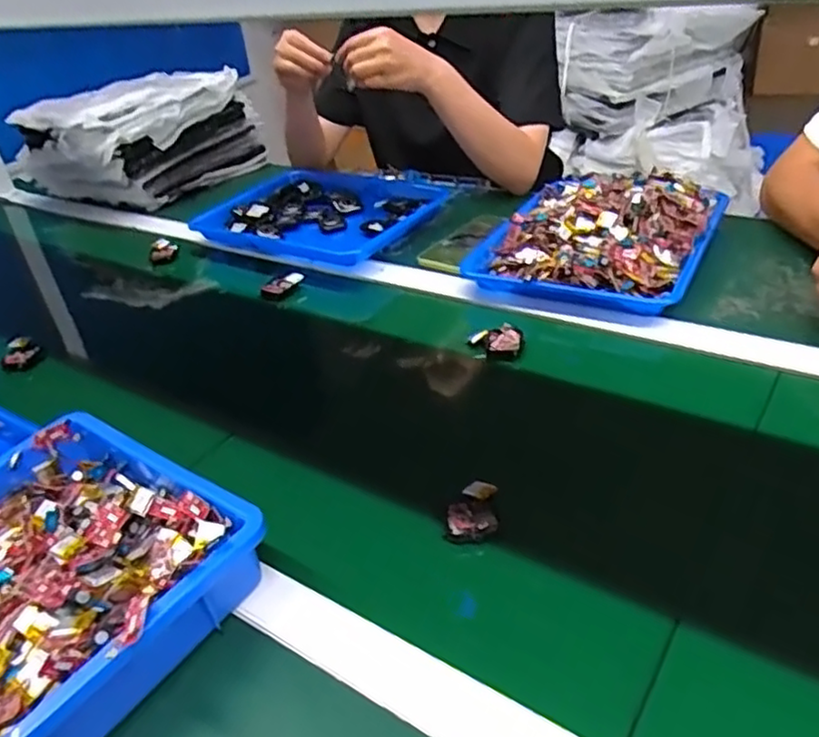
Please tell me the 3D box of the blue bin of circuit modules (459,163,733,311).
[{"bbox_3d":[0.227,-0.168,0.822,0.246,0.062,0.276,13,40,29],"label":"blue bin of circuit modules"}]

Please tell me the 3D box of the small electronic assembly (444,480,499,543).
[{"bbox_3d":[0.048,0.108,0.514,0.037,0.016,0.050,1,36,11],"label":"small electronic assembly"}]

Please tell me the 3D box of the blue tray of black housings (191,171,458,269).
[{"bbox_3d":[-0.114,-0.240,1.028,0.316,0.036,0.287,15,41,31],"label":"blue tray of black housings"}]

